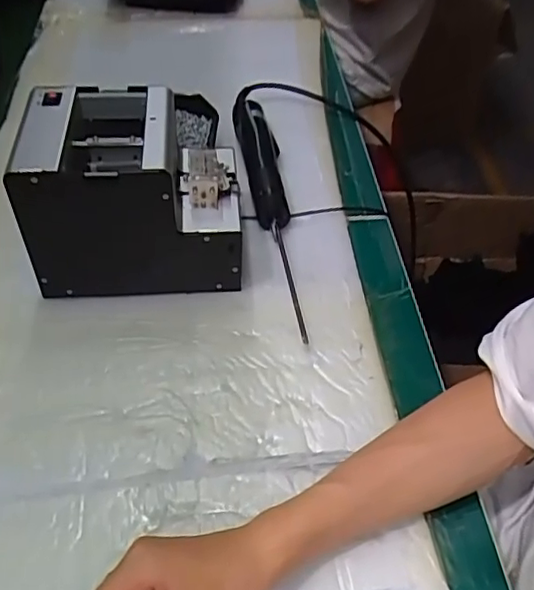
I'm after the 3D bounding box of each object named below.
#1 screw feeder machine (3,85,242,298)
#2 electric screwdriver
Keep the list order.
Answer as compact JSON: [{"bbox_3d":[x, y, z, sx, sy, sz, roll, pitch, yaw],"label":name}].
[{"bbox_3d":[-0.118,-0.089,0.543,0.182,0.146,0.125,-4,47,-3],"label":"screw feeder machine"},{"bbox_3d":[0.005,-0.100,0.621,0.041,0.050,0.359,-8,48,-6],"label":"electric screwdriver"}]

